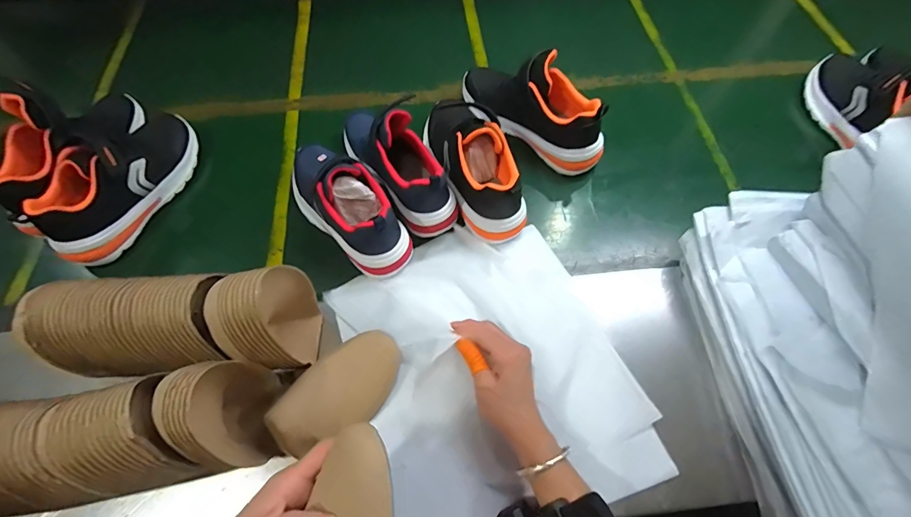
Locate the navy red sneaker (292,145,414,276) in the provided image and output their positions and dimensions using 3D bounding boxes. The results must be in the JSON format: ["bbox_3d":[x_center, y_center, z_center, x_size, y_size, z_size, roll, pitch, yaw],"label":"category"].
[{"bbox_3d":[-0.155,-0.080,0.542,0.080,0.105,0.229,-40,70,-18],"label":"navy red sneaker"}]

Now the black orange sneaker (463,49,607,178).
[{"bbox_3d":[0.118,-0.239,0.618,0.248,0.127,0.083,35,69,15],"label":"black orange sneaker"}]

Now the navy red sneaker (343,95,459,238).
[{"bbox_3d":[-0.085,-0.147,0.568,0.076,0.113,0.229,-31,68,-14],"label":"navy red sneaker"}]

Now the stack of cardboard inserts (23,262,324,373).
[{"bbox_3d":[-0.264,0.087,0.422,0.225,0.174,0.091,-9,64,-5],"label":"stack of cardboard inserts"}]

